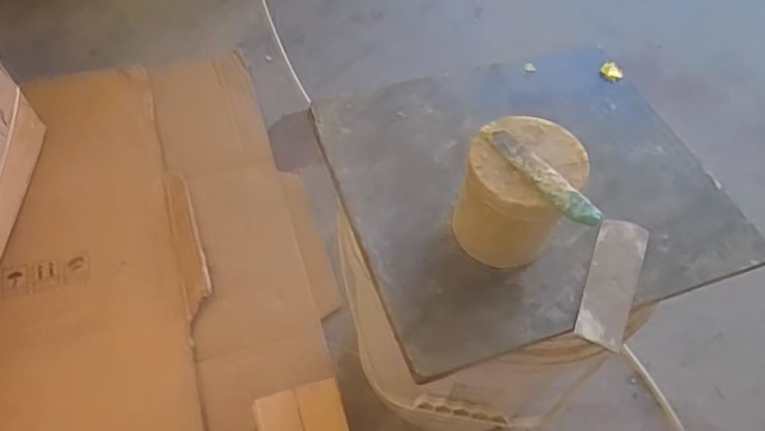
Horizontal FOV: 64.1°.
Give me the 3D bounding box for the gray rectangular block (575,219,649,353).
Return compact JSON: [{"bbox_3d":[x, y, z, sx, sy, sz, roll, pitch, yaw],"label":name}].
[{"bbox_3d":[0.186,0.052,0.493,0.037,0.007,0.114,21,61,10],"label":"gray rectangular block"}]

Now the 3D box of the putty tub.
[{"bbox_3d":[0.101,-0.015,0.474,0.082,0.093,0.088,2,57,-3],"label":"putty tub"}]

